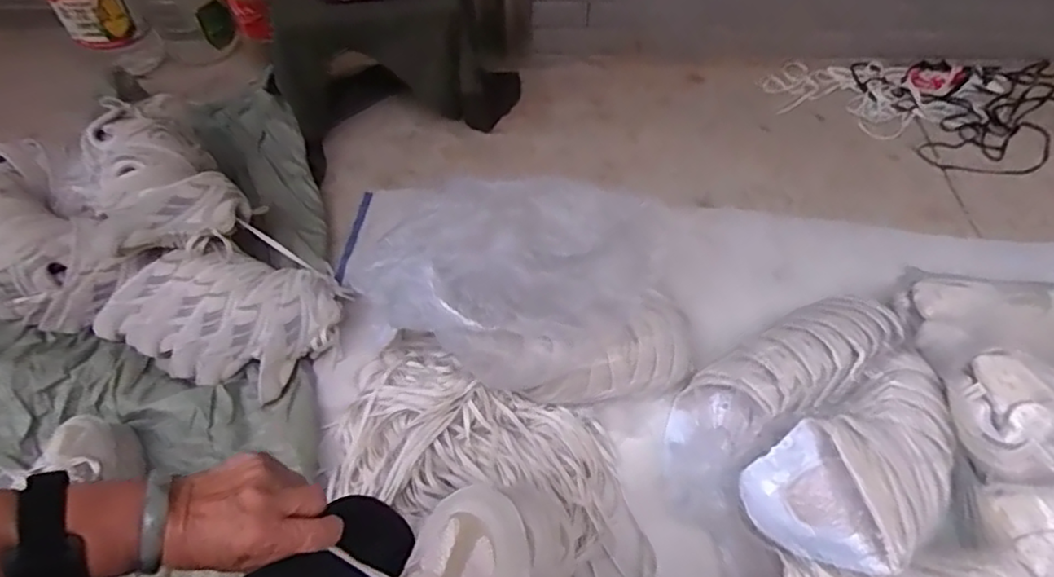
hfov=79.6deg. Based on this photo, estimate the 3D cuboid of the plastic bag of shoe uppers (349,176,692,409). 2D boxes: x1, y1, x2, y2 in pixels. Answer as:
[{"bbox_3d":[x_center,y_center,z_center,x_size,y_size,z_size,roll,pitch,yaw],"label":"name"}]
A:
[{"bbox_3d":[0.008,-0.006,0.899,0.434,0.198,0.270,-4,52,-2],"label":"plastic bag of shoe uppers"}]

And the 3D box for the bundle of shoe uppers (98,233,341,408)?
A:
[{"bbox_3d":[-0.476,0.035,0.982,0.334,0.111,0.208,18,55,14],"label":"bundle of shoe uppers"}]

